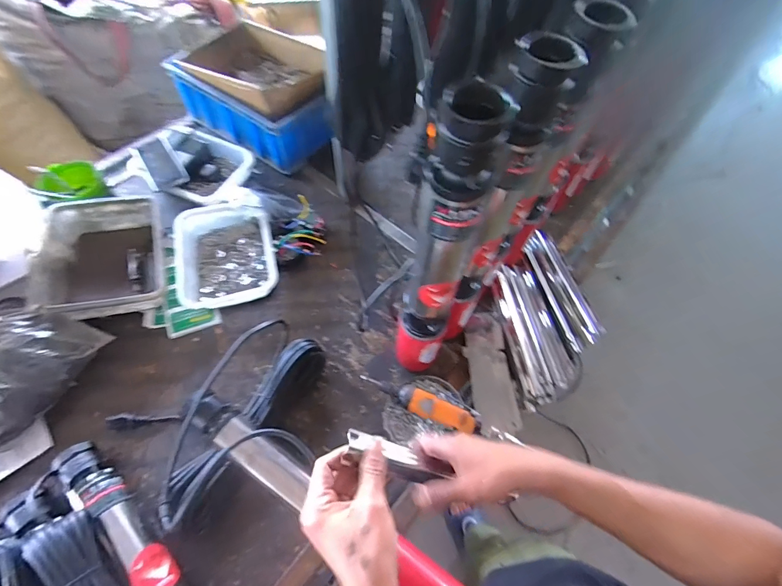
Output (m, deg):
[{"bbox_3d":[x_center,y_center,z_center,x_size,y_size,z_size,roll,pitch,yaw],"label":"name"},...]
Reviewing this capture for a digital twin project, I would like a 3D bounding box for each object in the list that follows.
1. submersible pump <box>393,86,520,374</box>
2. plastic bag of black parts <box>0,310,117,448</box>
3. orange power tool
[{"bbox_3d":[0.059,-0.016,0.468,0.083,0.469,0.059,18,62,8],"label":"submersible pump"},{"bbox_3d":[-0.660,0.139,0.643,0.179,0.100,0.248,25,63,11],"label":"plastic bag of black parts"},{"bbox_3d":[0.046,0.182,0.622,0.204,0.036,0.043,24,62,11],"label":"orange power tool"}]

